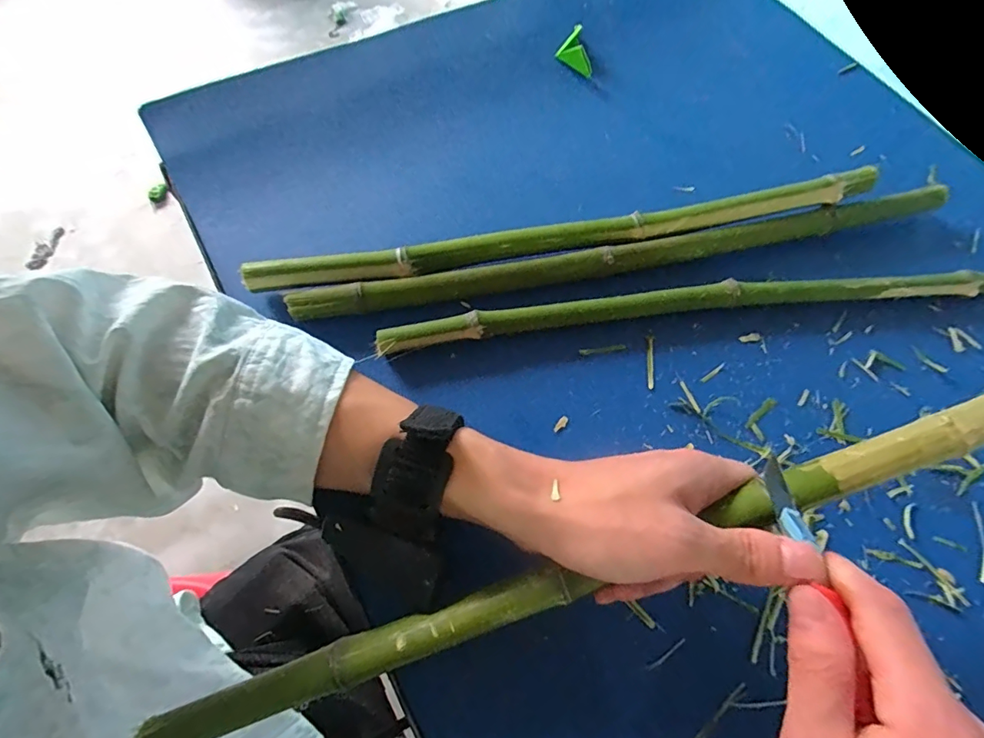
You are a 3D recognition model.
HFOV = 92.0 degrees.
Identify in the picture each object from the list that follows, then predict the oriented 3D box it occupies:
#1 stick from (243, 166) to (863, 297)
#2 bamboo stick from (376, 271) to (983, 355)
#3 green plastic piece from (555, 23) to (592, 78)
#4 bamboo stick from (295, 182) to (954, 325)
[{"bbox_3d":[0.061,-0.099,0.352,0.460,0.025,0.022,-10,69,-6],"label":"stick"},{"bbox_3d":[0.155,-0.046,0.344,0.462,0.018,0.023,-6,68,-5],"label":"bamboo stick"},{"bbox_3d":[0.075,-0.296,0.440,0.026,0.020,0.047,-11,69,-6],"label":"green plastic piece"},{"bbox_3d":[0.109,-0.087,0.357,0.498,0.019,0.022,-10,69,-6],"label":"bamboo stick"}]

